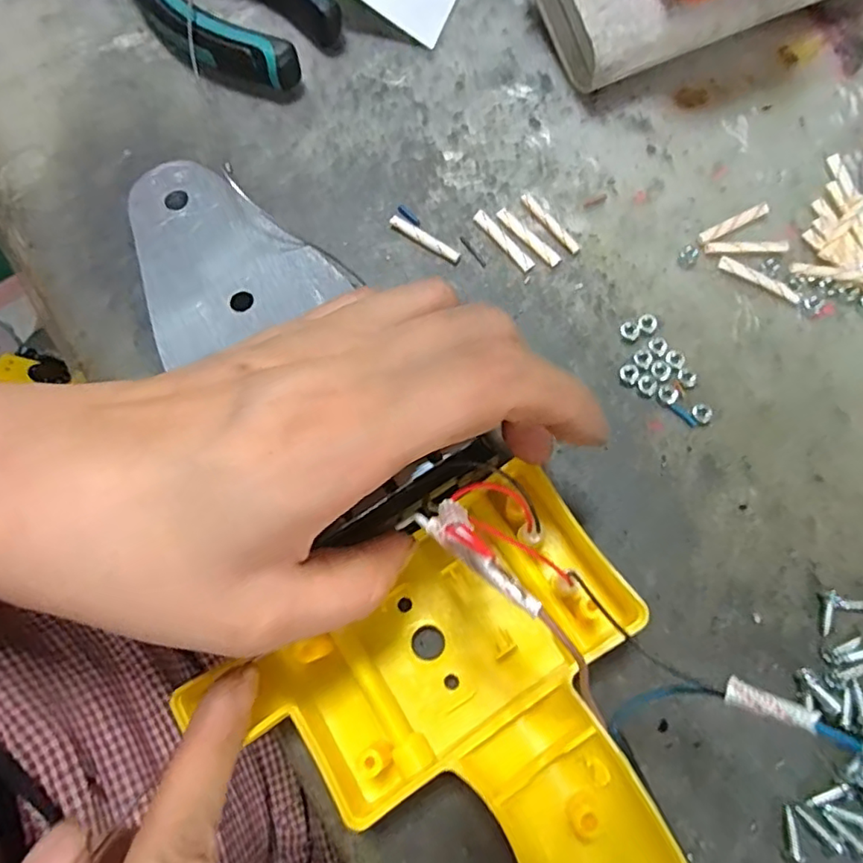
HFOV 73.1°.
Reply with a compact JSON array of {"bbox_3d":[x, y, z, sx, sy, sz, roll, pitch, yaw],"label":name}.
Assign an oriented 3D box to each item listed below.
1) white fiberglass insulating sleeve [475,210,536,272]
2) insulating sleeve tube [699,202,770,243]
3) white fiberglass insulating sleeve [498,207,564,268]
[{"bbox_3d":[0.027,-0.073,0.220,0.006,0.004,0.030,-40,80,-8],"label":"white fiberglass insulating sleeve"},{"bbox_3d":[0.116,-0.080,0.222,0.030,0.004,0.005,-28,78,-6],"label":"insulating sleeve tube"},{"bbox_3d":[0.037,-0.074,0.221,0.005,0.004,0.030,-44,80,-9],"label":"white fiberglass insulating sleeve"}]

